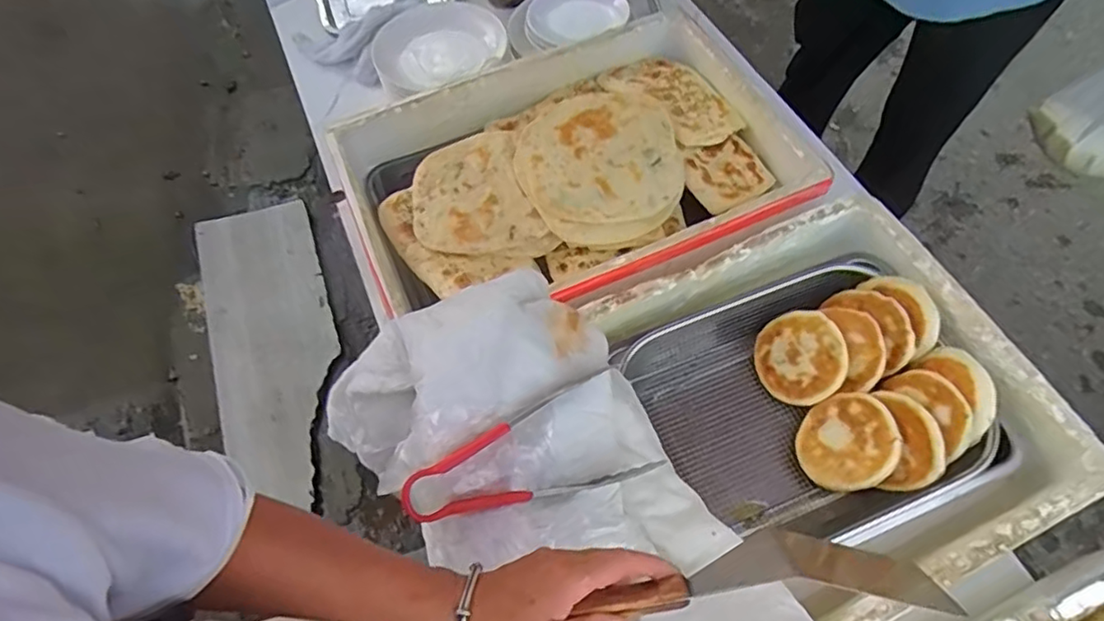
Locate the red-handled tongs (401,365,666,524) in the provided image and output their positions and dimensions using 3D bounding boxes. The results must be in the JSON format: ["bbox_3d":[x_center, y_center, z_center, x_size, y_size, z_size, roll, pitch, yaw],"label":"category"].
[{"bbox_3d":[-0.013,0.138,0.562,0.234,0.027,0.107,-21,84,-25],"label":"red-handled tongs"}]

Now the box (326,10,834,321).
[{"bbox_3d":[0.018,-0.196,0.888,0.560,0.110,0.395,-21,62,-10],"label":"box"}]

